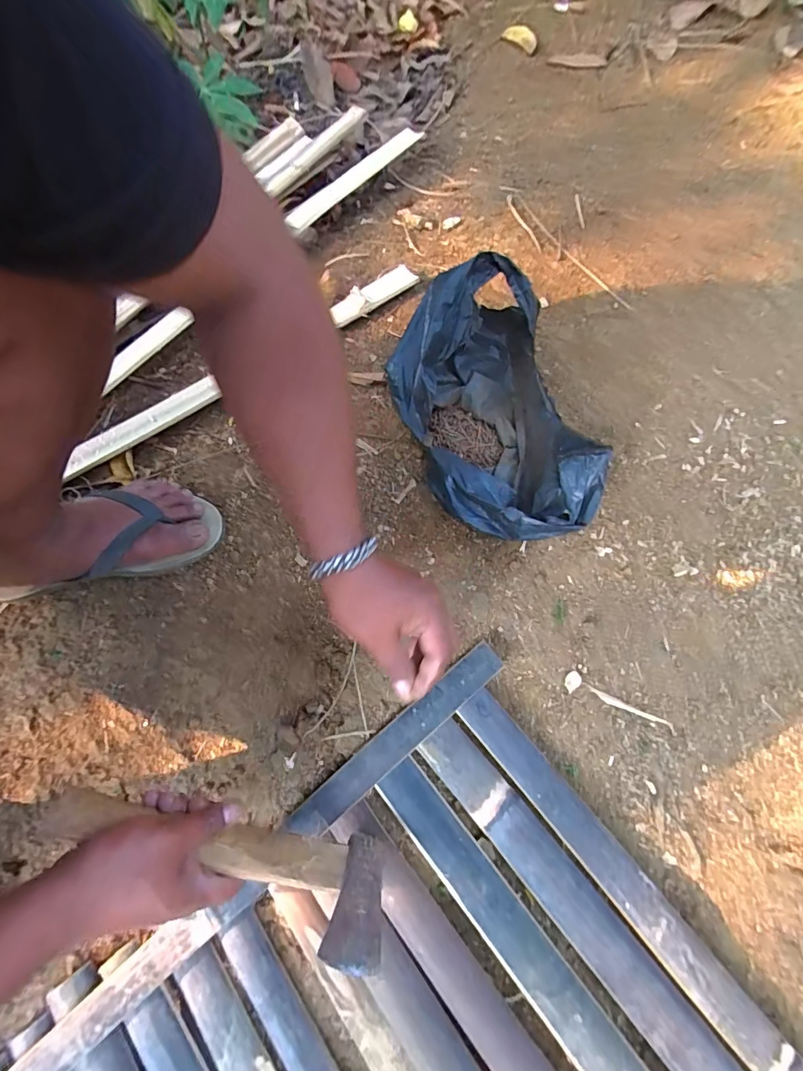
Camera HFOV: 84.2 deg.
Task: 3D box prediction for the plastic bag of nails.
[{"bbox_3d":[0.093,-0.129,0.499,0.174,0.127,0.299,-13,70,-4],"label":"plastic bag of nails"}]

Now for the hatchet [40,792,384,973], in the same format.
[{"bbox_3d":[-0.147,0.266,0.354,0.272,0.036,0.080,19,30,-3],"label":"hatchet"}]

